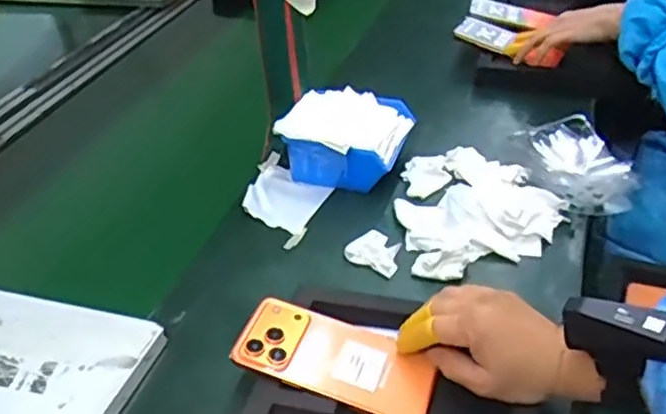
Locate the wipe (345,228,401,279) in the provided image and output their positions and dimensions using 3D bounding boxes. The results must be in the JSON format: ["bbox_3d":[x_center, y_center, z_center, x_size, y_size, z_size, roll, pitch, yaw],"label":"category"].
[{"bbox_3d":[0.048,0.046,0.712,0.060,0.013,0.051,26,46,36],"label":"wipe"}]

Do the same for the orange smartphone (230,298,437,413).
[{"bbox_3d":[0.005,0.123,0.568,0.160,0.015,0.085,20,42,13],"label":"orange smartphone"}]

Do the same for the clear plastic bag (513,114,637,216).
[{"bbox_3d":[0.293,-0.054,0.823,0.097,0.029,0.180,-7,36,-3],"label":"clear plastic bag"}]

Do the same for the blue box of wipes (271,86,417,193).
[{"bbox_3d":[0.018,-0.083,0.837,0.140,0.071,0.130,11,39,21],"label":"blue box of wipes"}]

